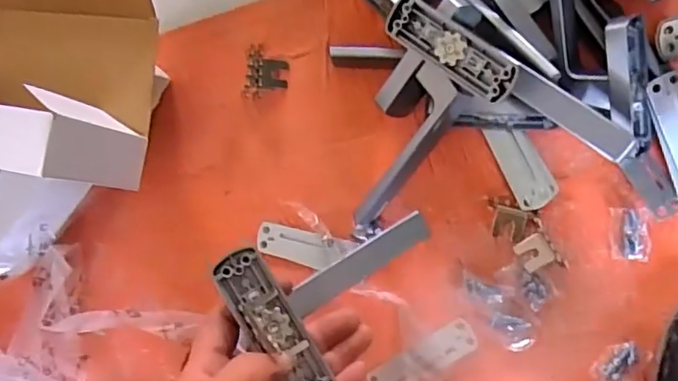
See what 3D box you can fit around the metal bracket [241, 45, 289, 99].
[{"bbox_3d":[-0.062,-0.098,0.477,0.035,0.011,0.042,11,94,9],"label":"metal bracket"}]

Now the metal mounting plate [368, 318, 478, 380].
[{"bbox_3d":[0.066,0.139,0.463,0.095,0.004,0.026,-35,86,9],"label":"metal mounting plate"}]

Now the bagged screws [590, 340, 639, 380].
[{"bbox_3d":[0.215,0.134,0.440,0.030,0.005,0.038,37,97,6],"label":"bagged screws"}]

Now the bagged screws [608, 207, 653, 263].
[{"bbox_3d":[0.222,0.033,0.436,0.027,0.007,0.040,-4,92,10],"label":"bagged screws"}]

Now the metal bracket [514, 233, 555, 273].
[{"bbox_3d":[0.151,0.048,0.443,0.024,0.010,0.024,-30,87,9],"label":"metal bracket"}]

